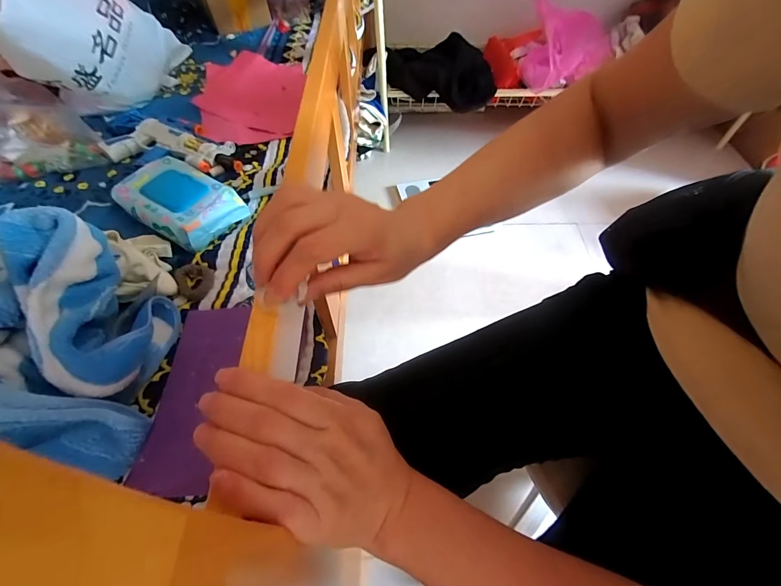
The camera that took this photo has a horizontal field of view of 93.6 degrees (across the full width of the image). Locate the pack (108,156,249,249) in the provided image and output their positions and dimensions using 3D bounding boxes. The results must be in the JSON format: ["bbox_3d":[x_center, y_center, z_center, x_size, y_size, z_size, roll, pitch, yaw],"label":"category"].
[{"bbox_3d":[-0.314,-0.135,0.544,0.172,0.040,0.109,30,61,19],"label":"pack"}]

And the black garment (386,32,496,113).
[{"bbox_3d":[0.156,-0.653,1.093,0.322,0.153,0.095,6,56,4],"label":"black garment"}]

